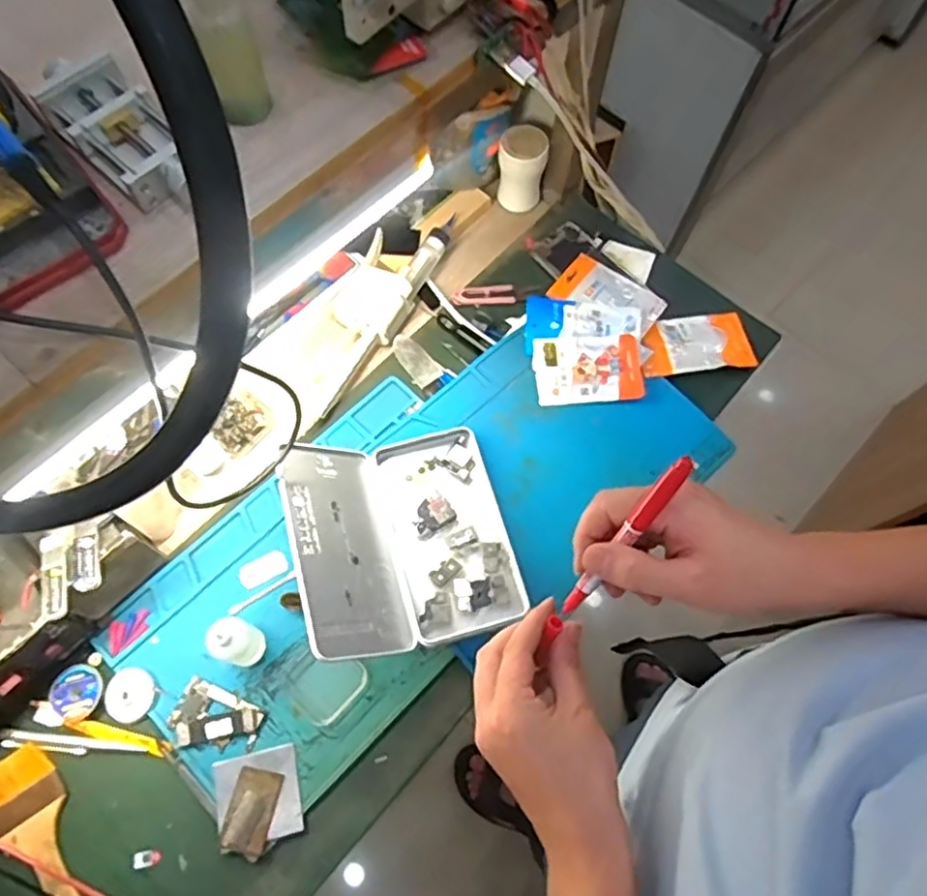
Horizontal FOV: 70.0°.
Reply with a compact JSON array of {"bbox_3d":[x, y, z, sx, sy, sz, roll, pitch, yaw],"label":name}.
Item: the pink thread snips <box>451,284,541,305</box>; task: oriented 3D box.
[{"bbox_3d":[0.037,-0.172,0.745,0.097,0.004,0.024,-5,68,-3],"label":"pink thread snips"}]

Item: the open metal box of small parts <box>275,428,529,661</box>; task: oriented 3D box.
[{"bbox_3d":[-0.053,0.076,0.595,0.182,0.091,0.193,-15,69,-8],"label":"open metal box of small parts"}]

